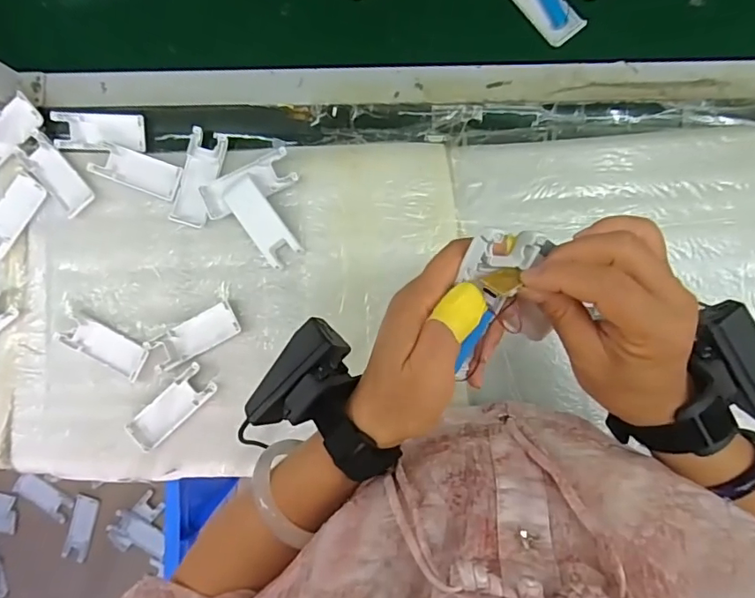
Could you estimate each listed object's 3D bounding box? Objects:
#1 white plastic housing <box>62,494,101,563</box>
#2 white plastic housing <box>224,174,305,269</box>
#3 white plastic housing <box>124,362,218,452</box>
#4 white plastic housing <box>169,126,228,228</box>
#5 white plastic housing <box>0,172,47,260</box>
[{"bbox_3d":[-0.489,0.378,0.842,0.043,0.009,0.102,12,89,4],"label":"white plastic housing"},{"bbox_3d":[-0.123,-0.082,0.546,0.037,0.011,0.097,-35,85,1],"label":"white plastic housing"},{"bbox_3d":[-0.224,0.119,0.551,0.105,0.007,0.039,-42,85,1],"label":"white plastic housing"},{"bbox_3d":[-0.195,-0.132,0.559,0.040,0.009,0.104,16,88,5],"label":"white plastic housing"},{"bbox_3d":[-0.418,-0.094,0.577,0.044,0.013,0.101,36,90,5],"label":"white plastic housing"}]

